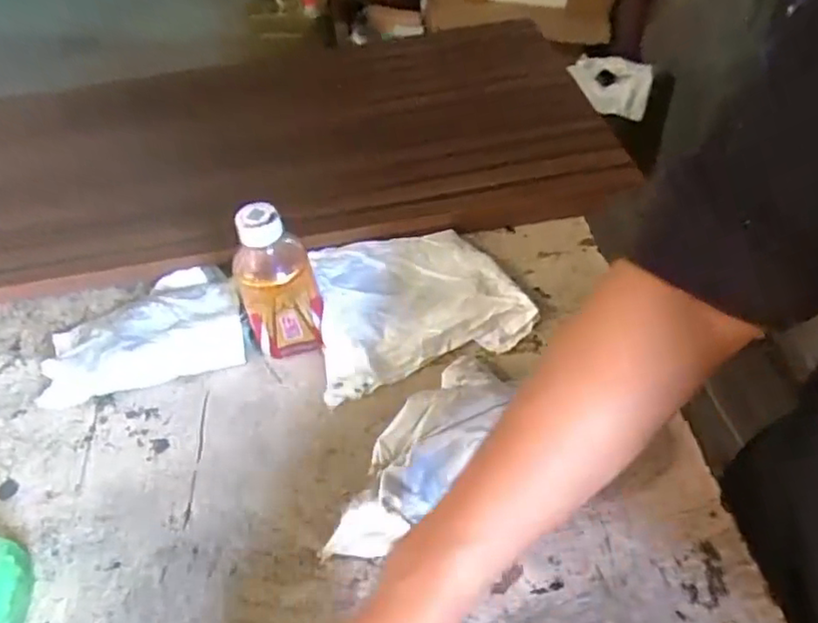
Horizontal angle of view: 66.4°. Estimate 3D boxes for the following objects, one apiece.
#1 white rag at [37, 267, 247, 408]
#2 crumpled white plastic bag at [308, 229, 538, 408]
[{"bbox_3d":[-0.228,0.010,0.535,0.158,0.036,0.118,-17,49,-10],"label":"white rag"},{"bbox_3d":[0.001,-0.017,0.539,0.184,0.037,0.150,-17,49,-10],"label":"crumpled white plastic bag"}]

